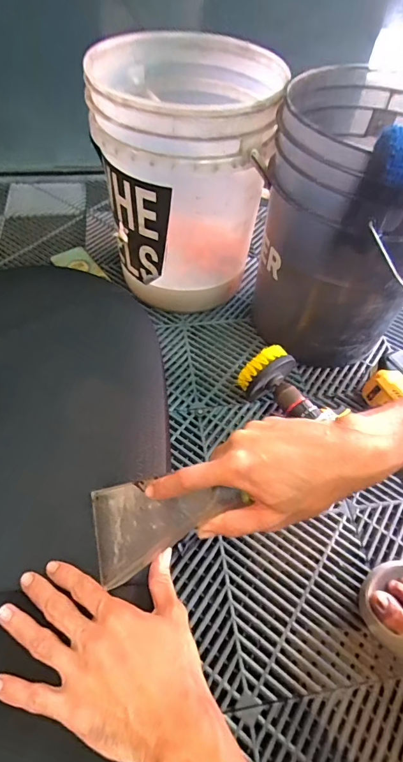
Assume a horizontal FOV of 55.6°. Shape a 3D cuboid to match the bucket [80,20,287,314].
[{"bbox_3d":[-0.031,-0.343,0.699,0.287,0.385,0.315,-4,56,-8],"label":"bucket"}]

